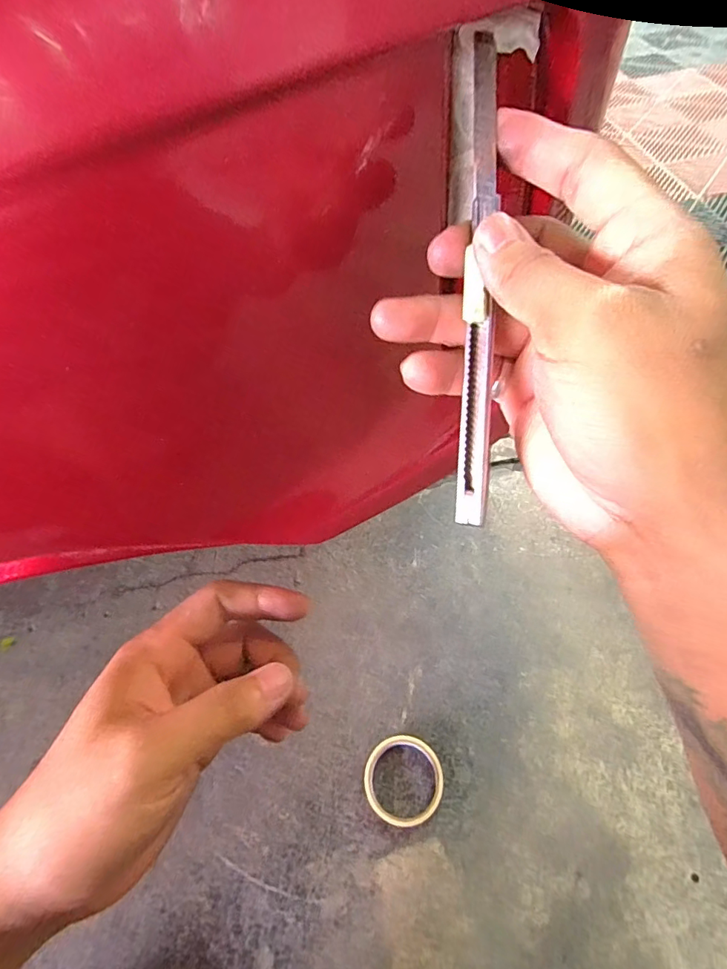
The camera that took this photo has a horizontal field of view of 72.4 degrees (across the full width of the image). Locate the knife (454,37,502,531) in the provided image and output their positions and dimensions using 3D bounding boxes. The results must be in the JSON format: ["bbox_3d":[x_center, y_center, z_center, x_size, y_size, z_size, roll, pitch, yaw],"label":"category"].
[{"bbox_3d":[0.044,-0.075,0.188,0.012,0.008,0.179,2,92,6],"label":"knife"}]

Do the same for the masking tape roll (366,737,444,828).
[{"bbox_3d":[0.047,0.345,0.582,0.091,0.016,0.090,-4,55,6],"label":"masking tape roll"}]

